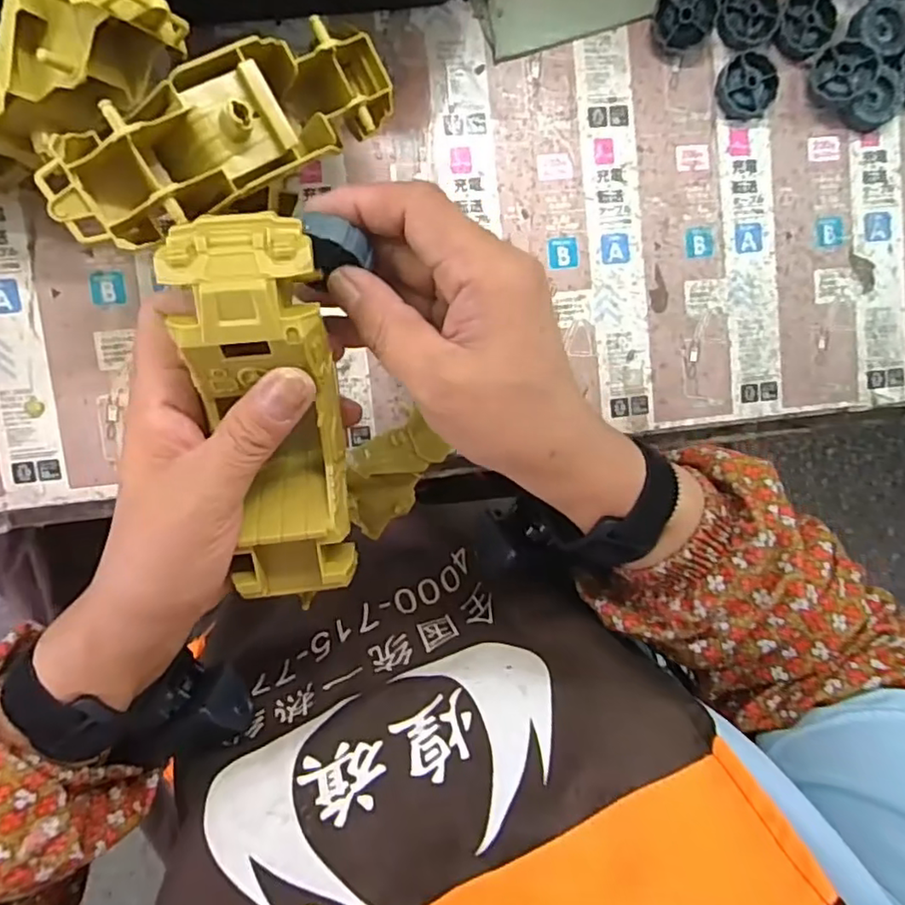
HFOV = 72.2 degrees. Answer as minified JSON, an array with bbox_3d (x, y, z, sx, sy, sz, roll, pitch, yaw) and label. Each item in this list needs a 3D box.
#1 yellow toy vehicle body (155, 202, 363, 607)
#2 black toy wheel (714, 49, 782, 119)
[{"bbox_3d":[-0.073,-0.012,0.264,0.055,0.052,0.165,-7,117,-6],"label":"yellow toy vehicle body"},{"bbox_3d":[0.195,-0.242,0.410,0.039,0.010,0.039,-1,97,-7],"label":"black toy wheel"}]

